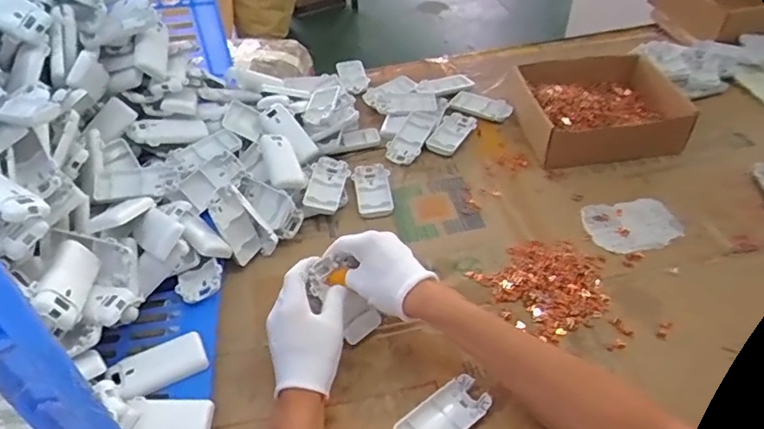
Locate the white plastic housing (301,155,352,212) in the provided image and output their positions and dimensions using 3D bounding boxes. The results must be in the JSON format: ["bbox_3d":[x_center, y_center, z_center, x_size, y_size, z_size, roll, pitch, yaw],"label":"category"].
[{"bbox_3d":[-0.075,-0.042,0.746,0.049,0.009,0.088,14,54,0],"label":"white plastic housing"}]

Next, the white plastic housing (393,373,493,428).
[{"bbox_3d":[0.060,0.197,0.538,0.093,0.013,0.047,-30,52,-25],"label":"white plastic housing"}]

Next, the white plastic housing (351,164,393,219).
[{"bbox_3d":[-0.013,-0.032,0.756,0.047,0.019,0.092,-6,45,-4],"label":"white plastic housing"}]

